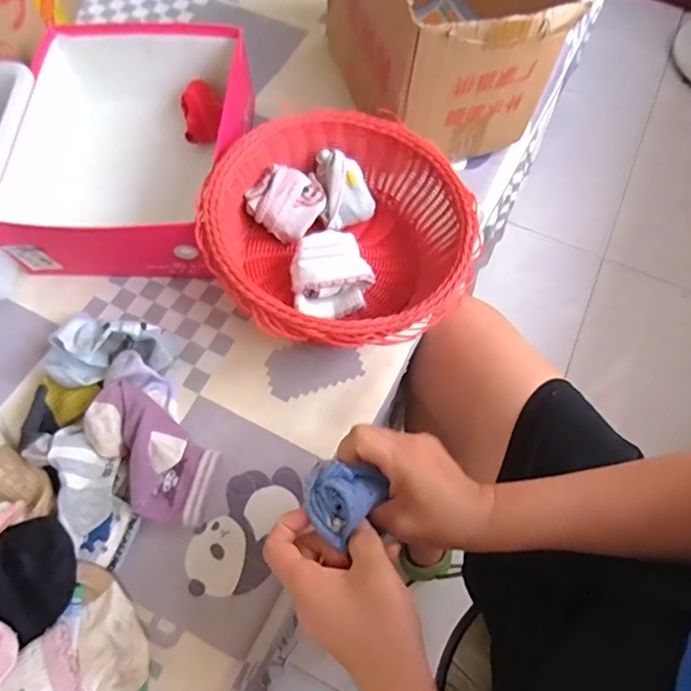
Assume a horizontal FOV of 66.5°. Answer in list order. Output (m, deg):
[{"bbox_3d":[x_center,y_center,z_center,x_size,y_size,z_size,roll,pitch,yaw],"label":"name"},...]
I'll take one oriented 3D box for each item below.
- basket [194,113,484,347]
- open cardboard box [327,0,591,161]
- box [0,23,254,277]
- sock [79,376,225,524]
[{"bbox_3d":[-0.002,-0.114,0.576,0.276,0.114,0.270,1,64,-1],"label":"basket"},{"bbox_3d":[0.108,-0.411,0.661,0.202,0.206,0.324,-13,65,-7],"label":"open cardboard box"},{"bbox_3d":[-0.246,-0.240,0.631,0.247,0.093,0.320,-1,64,-2],"label":"box"},{"bbox_3d":[-0.188,0.105,0.506,0.144,0.046,0.082,33,68,14],"label":"sock"}]

